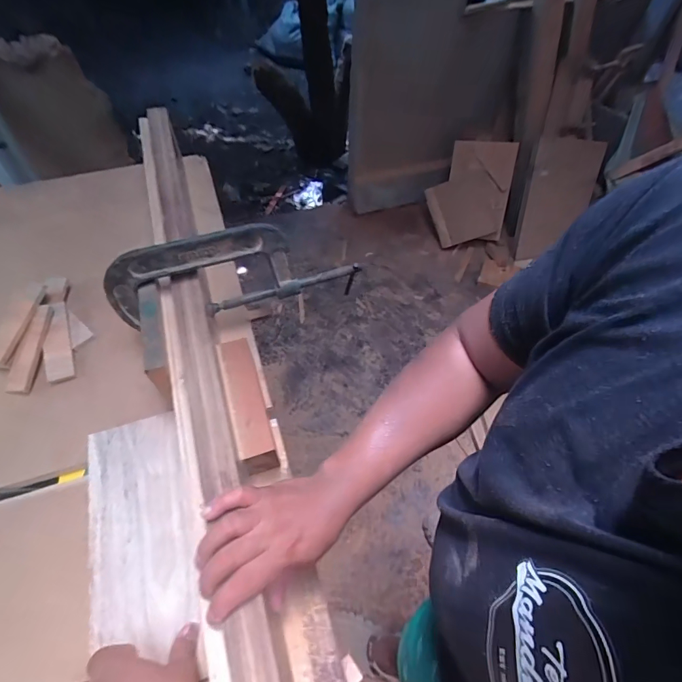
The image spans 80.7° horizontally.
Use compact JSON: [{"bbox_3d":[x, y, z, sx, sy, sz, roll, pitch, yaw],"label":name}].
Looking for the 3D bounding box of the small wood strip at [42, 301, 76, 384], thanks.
[{"bbox_3d":[-0.413,-0.001,0.584,0.035,0.011,0.129,-10,63,-32],"label":"small wood strip"}]

